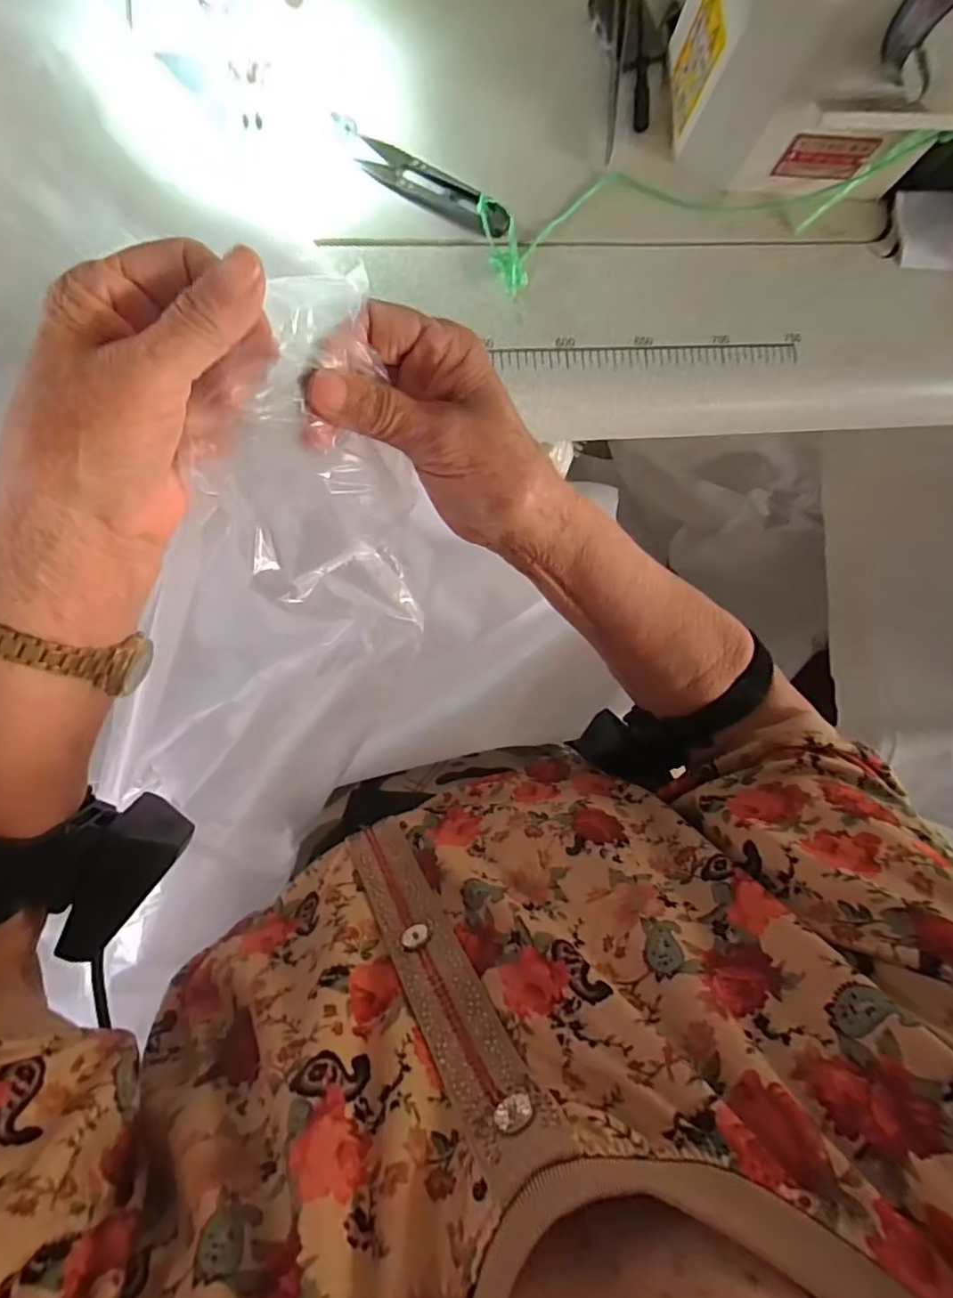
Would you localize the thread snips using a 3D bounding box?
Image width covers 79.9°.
[{"bbox_3d":[-0.024,-0.271,0.333,0.095,0.008,0.025,28,82,-4],"label":"thread snips"}]

